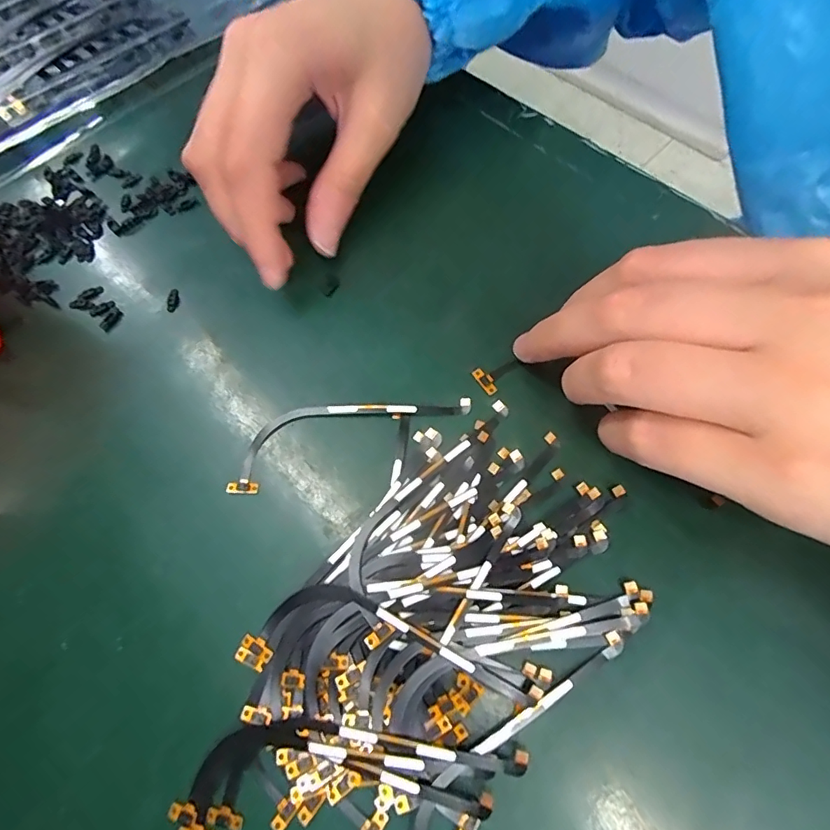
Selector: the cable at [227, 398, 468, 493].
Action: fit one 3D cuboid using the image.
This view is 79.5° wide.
[{"bbox_3d":[-0.025,0.003,0.177,0.087,0.004,0.023,-21,68,-2],"label":"cable"}]

